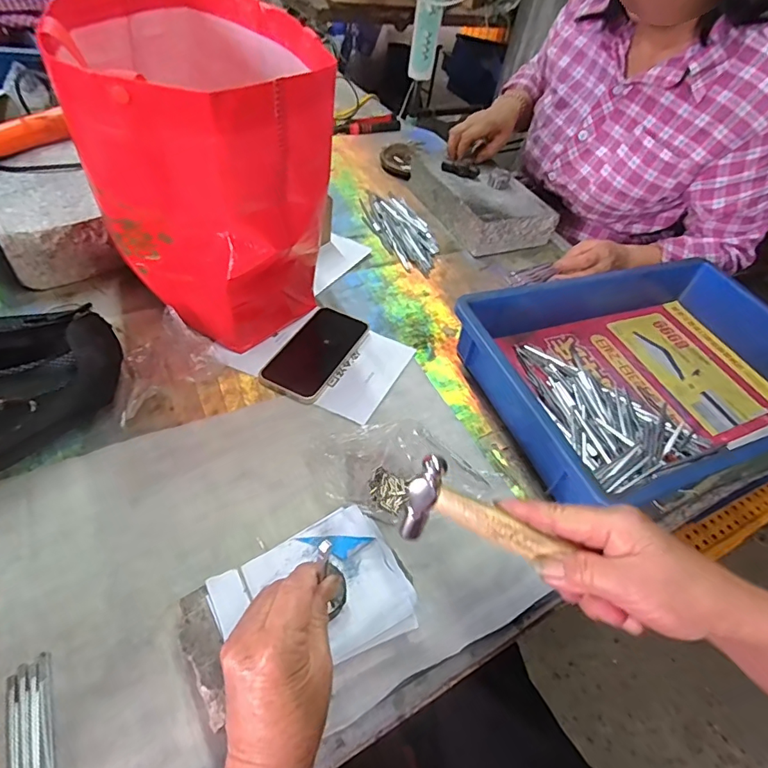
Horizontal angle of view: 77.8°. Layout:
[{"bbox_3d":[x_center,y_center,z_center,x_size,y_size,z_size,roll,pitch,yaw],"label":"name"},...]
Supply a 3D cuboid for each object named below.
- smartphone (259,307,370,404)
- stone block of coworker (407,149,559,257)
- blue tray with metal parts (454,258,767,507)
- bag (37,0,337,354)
[{"bbox_3d":[-0.081,-0.040,0.577,0.074,0.010,0.155,25,50,10],"label":"smartphone"},{"bbox_3d":[0.169,-0.326,0.839,0.157,0.073,0.232,-17,55,-23],"label":"stone block of coworker"},{"bbox_3d":[0.326,-0.019,0.595,0.429,0.079,0.291,-12,53,-20],"label":"blue tray with metal parts"},{"bbox_3d":[-0.192,-0.218,0.523,0.220,0.290,0.239,-18,56,-24],"label":"bag"}]

